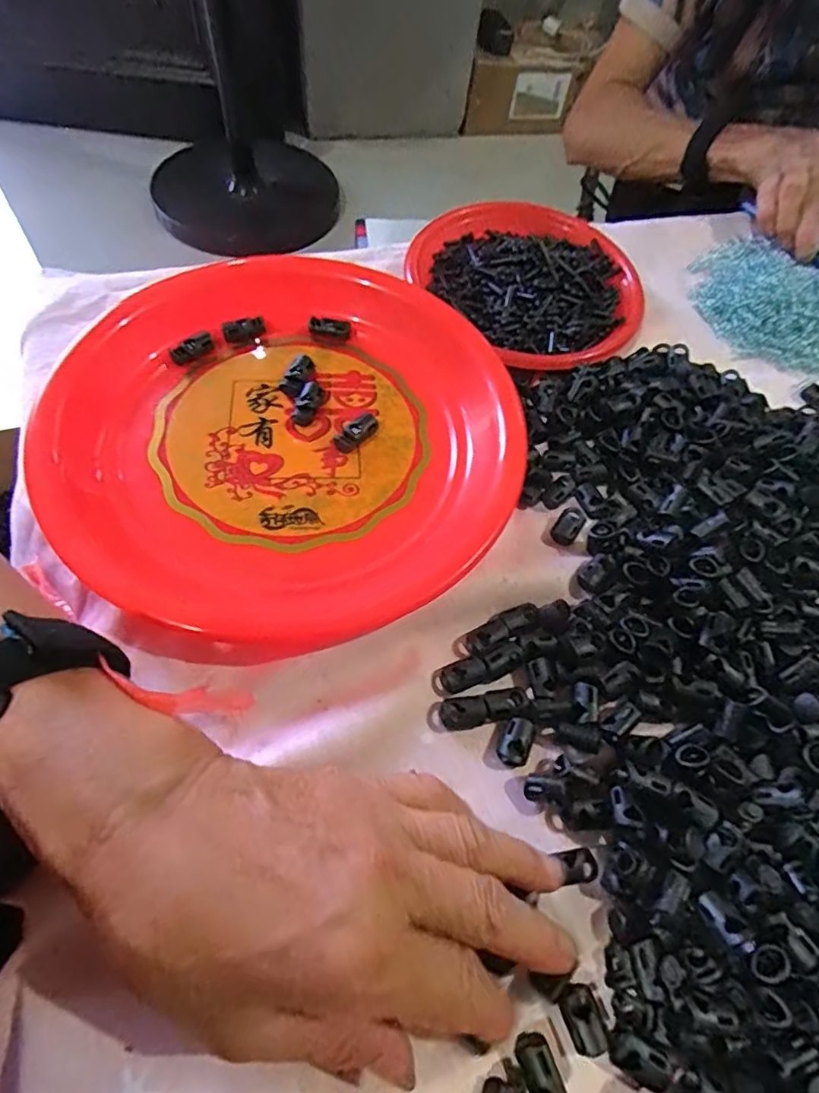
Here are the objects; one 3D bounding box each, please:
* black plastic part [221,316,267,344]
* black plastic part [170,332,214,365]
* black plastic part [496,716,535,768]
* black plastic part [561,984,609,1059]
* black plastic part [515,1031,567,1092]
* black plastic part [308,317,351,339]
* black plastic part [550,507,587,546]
[{"bbox_3d":[-0.105,-0.138,0.355,0.027,0.011,0.012,-19,65,-14],"label":"black plastic part"},{"bbox_3d":[-0.133,-0.123,0.344,0.027,0.007,0.012,-38,71,-21],"label":"black plastic part"},{"bbox_3d":[0.049,0.090,0.257,0.014,0.008,0.021,24,63,9],"label":"black plastic part"},{"bbox_3d":[0.065,0.178,0.209,0.013,0.009,0.020,-9,63,-9],"label":"black plastic part"},{"bbox_3d":[0.047,0.189,0.201,0.012,0.012,0.022,-17,64,-13],"label":"black plastic part"},{"bbox_3d":[-0.052,-0.143,0.364,0.027,0.012,0.006,0,62,-4],"label":"black plastic part"},{"bbox_3d":[0.089,-0.012,0.310,0.013,0.007,0.021,32,64,12],"label":"black plastic part"}]

